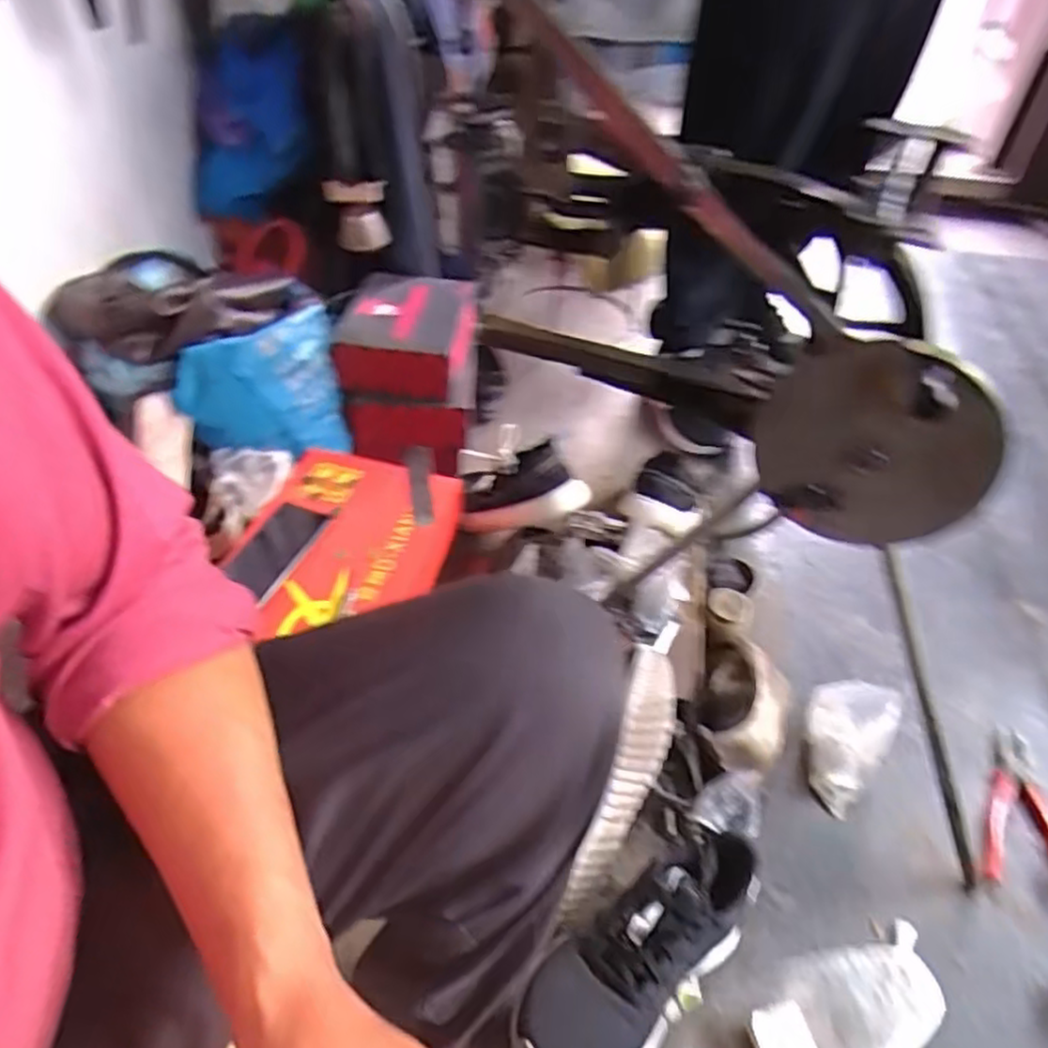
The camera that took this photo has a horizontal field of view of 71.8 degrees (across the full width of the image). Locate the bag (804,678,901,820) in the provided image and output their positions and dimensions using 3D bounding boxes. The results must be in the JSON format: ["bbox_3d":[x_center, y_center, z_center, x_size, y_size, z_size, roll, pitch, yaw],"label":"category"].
[{"bbox_3d":[0.344,0.236,0.791,0.086,0.093,0.114,31,52,26],"label":"bag"}]

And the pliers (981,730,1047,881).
[{"bbox_3d":[0.541,0.307,0.766,0.099,0.015,0.182,21,48,19],"label":"pliers"}]

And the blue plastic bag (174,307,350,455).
[{"bbox_3d":[-0.349,-0.182,0.974,0.199,0.146,0.165,-12,47,-13],"label":"blue plastic bag"}]

